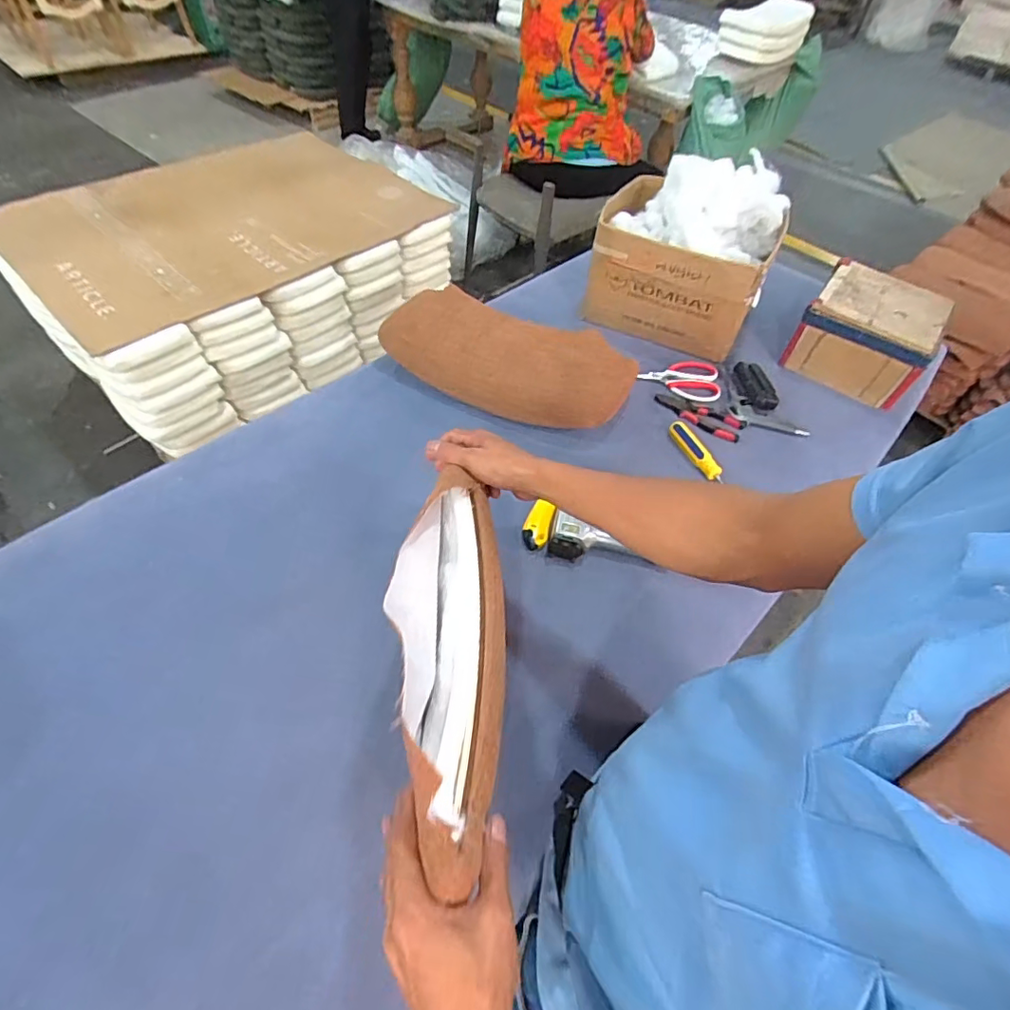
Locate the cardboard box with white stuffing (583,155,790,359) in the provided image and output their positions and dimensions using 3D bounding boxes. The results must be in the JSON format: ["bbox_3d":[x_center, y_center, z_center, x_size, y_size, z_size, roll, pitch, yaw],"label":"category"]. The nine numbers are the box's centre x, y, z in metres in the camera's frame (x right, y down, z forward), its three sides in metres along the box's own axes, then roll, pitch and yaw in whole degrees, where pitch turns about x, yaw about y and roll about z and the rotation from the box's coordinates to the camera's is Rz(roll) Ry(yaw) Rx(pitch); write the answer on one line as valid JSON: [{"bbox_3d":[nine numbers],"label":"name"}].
[{"bbox_3d":[0.323,-0.455,1.002,0.305,0.281,0.201,29,56,17],"label":"cardboard box with white stuffing"}]

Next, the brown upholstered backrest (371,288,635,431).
[{"bbox_3d":[0.008,-0.262,0.947,0.429,0.071,0.235,23,54,13],"label":"brown upholstered backrest"}]

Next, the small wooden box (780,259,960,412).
[{"bbox_3d":[0.656,-0.311,0.998,0.206,0.153,0.198,30,56,18],"label":"small wooden box"}]

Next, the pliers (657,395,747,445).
[{"bbox_3d":[0.329,-0.150,0.926,0.150,0.013,0.055,22,54,12],"label":"pliers"}]

